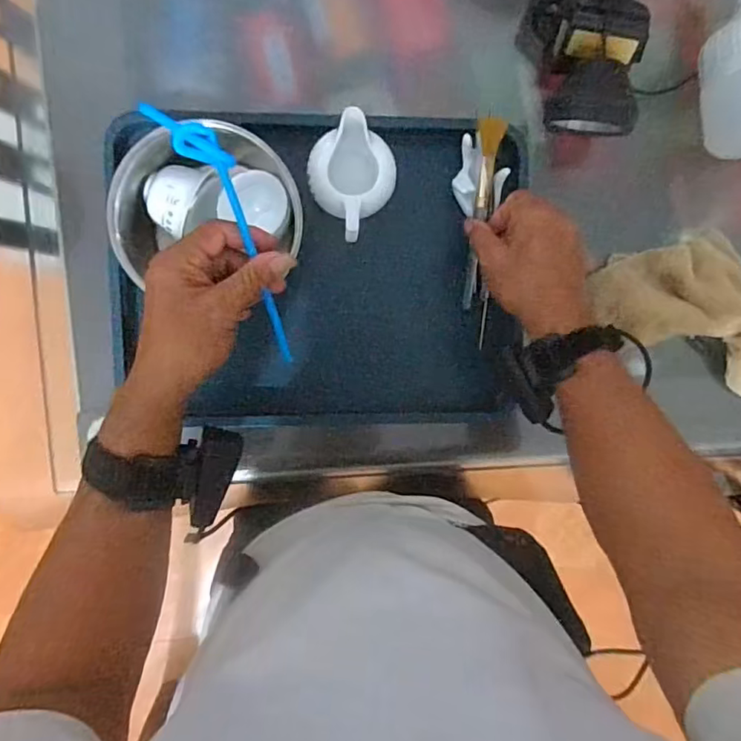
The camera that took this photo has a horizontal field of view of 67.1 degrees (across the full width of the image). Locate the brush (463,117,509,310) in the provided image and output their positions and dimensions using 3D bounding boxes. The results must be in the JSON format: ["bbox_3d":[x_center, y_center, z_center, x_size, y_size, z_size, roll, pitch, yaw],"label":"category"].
[{"bbox_3d":[0.105,-0.144,0.536,0.023,0.012,0.178,3,115,-4],"label":"brush"}]

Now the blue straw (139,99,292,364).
[{"bbox_3d":[-0.099,-0.090,0.406,0.044,0.018,0.200,-18,121,-1],"label":"blue straw"}]

